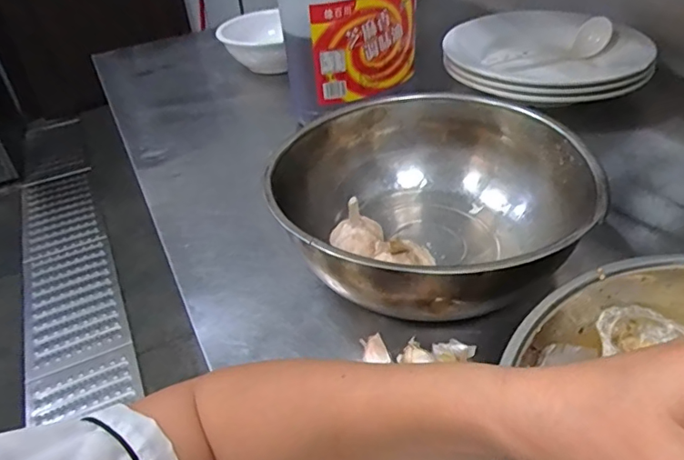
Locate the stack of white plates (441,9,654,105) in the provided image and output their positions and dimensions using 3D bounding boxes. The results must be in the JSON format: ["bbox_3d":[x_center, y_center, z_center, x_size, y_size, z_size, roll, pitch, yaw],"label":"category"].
[{"bbox_3d":[0.304,-0.287,0.805,0.280,0.056,0.270,5,39,12],"label":"stack of white plates"}]

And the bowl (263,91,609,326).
[{"bbox_3d":[0.083,-0.020,0.503,0.251,0.112,0.274,-3,38,2],"label":"bowl"}]

